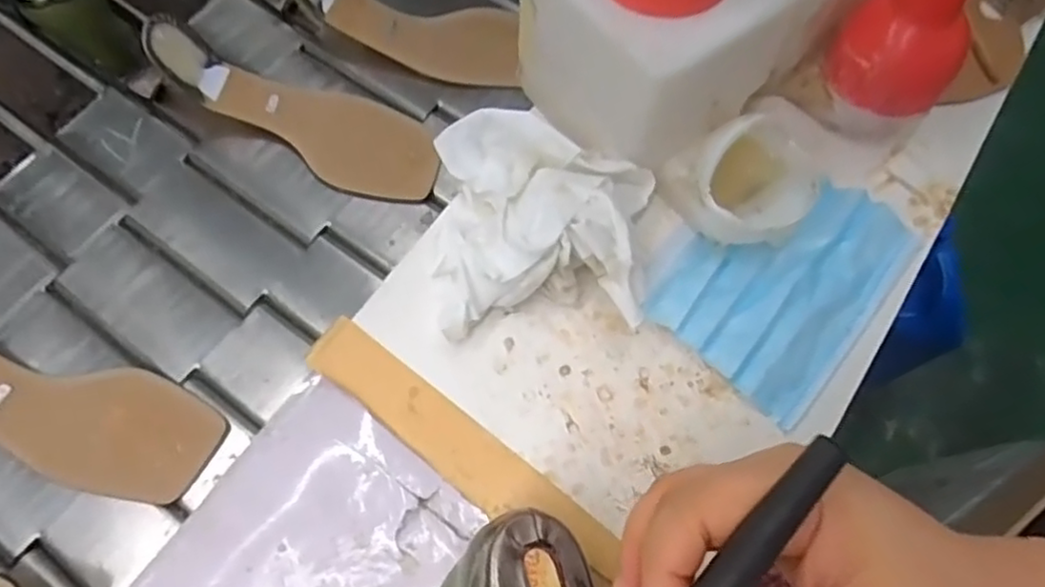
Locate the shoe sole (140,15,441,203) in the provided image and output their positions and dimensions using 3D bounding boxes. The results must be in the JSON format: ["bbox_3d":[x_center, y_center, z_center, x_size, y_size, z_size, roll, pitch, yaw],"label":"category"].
[{"bbox_3d":[-0.159,-0.131,0.481,0.213,0.049,0.074,25,70,-4],"label":"shoe sole"}]

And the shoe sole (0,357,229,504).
[{"bbox_3d":[-0.295,0.066,0.402,0.218,0.050,0.074,23,70,-8],"label":"shoe sole"}]

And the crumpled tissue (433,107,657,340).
[{"bbox_3d":[0.011,-0.041,0.380,0.123,0.046,0.131,4,63,0],"label":"crumpled tissue"}]

